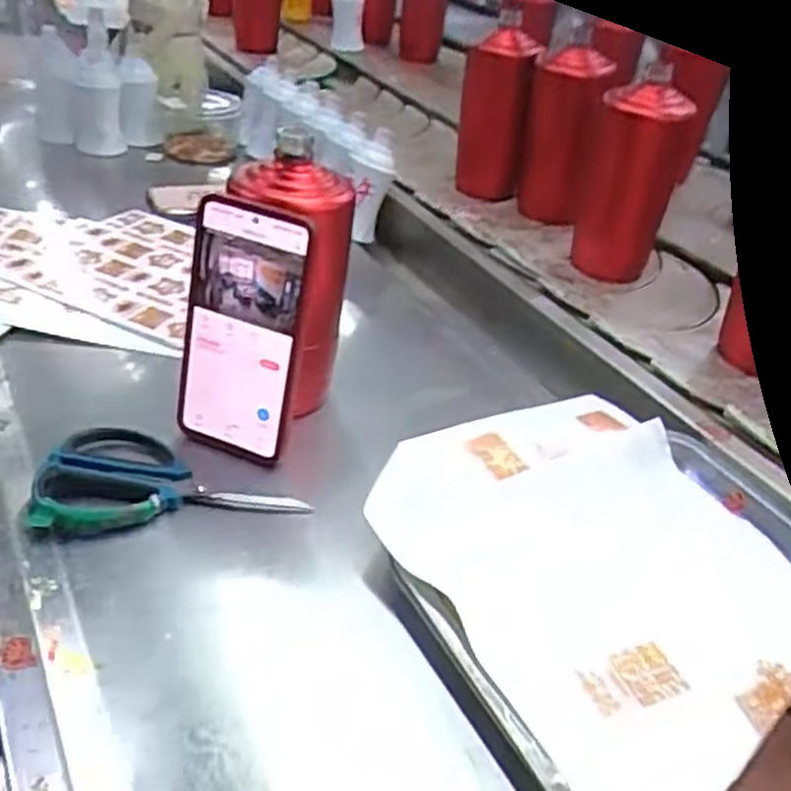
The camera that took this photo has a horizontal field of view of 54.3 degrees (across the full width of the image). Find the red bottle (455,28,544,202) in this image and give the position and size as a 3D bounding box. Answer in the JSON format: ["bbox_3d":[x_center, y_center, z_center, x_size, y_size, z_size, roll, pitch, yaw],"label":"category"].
[{"bbox_3d":[0.120,-0.330,0.918,0.079,0.175,0.087,6,36,-1],"label":"red bottle"}]

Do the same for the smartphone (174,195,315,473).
[{"bbox_3d":[-0.103,-0.040,0.505,0.085,0.166,0.015,16,22,16],"label":"smartphone"}]

